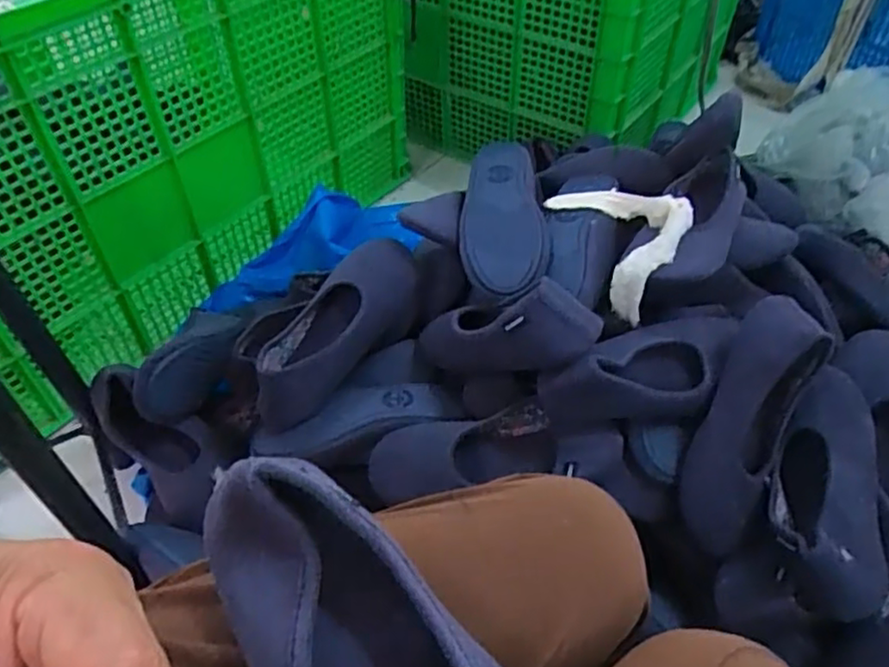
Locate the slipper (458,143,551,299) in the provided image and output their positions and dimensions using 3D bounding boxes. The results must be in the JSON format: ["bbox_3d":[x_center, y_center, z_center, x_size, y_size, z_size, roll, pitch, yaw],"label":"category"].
[{"bbox_3d":[0.073,-0.146,0.820,0.103,0.062,0.234,3,48,4],"label":"slipper"}]

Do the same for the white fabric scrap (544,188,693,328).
[{"bbox_3d":[0.202,-0.114,0.769,0.097,0.095,0.176,-18,50,-15],"label":"white fabric scrap"}]

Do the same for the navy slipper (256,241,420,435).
[{"bbox_3d":[-0.127,-0.001,0.786,0.093,0.093,0.242,28,54,24],"label":"navy slipper"}]

